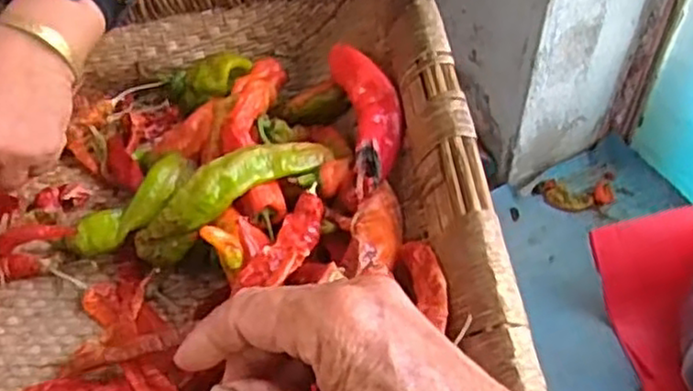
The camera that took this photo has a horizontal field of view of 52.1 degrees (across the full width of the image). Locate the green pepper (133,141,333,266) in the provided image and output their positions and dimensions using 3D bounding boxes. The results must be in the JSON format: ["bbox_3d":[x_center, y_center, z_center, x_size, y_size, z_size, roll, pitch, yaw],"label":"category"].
[{"bbox_3d":[-0.067,0.001,0.432,0.125,0.048,0.031,-22,50,-17],"label":"green pepper"}]

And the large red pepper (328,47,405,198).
[{"bbox_3d":[0.016,-0.052,0.456,0.038,0.021,0.128,-7,48,-5],"label":"large red pepper"}]

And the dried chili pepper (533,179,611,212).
[{"bbox_3d":[0.345,0.000,1.069,0.123,0.018,0.056,-6,48,-3],"label":"dried chili pepper"}]

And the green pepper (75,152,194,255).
[{"bbox_3d":[-0.132,0.009,0.453,0.085,0.018,0.037,-41,56,-6],"label":"green pepper"}]

